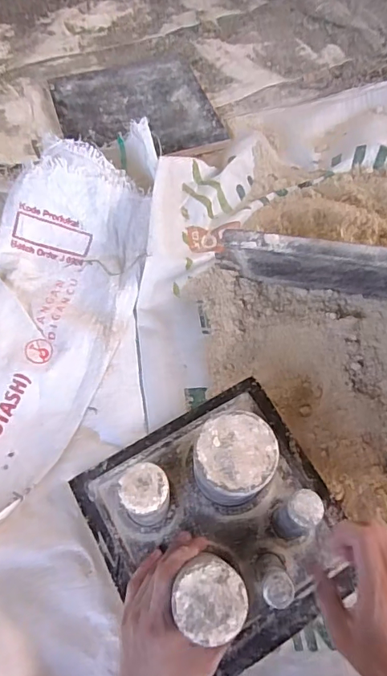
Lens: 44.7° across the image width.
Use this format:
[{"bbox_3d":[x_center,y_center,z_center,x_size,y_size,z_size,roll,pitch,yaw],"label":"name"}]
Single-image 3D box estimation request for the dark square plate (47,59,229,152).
[{"bbox_3d":[-0.097,-0.382,0.779,0.245,0.009,0.247,-16,61,-8],"label":"dark square plate"}]

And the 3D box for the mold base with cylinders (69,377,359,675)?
[{"bbox_3d":[0.028,0.171,0.443,0.233,0.113,0.230,-29,70,-11],"label":"mold base with cylinders"}]

